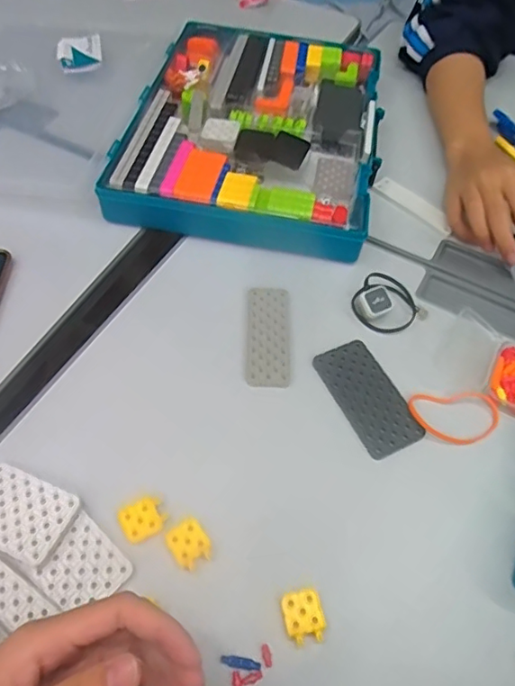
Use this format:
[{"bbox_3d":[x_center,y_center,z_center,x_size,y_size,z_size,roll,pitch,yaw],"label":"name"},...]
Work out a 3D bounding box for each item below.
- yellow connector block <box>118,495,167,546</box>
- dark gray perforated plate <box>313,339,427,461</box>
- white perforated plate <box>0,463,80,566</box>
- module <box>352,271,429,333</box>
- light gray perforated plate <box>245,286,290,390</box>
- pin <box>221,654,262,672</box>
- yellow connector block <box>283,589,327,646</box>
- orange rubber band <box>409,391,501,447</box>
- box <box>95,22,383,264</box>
[{"bbox_3d":[-0.080,0.123,0.377,0.029,0.004,0.027,-26,61,-20],"label":"yellow connector block"},{"bbox_3d":[0.091,0.043,0.445,0.053,0.004,0.101,-22,59,-17],"label":"dark gray perforated plate"},{"bbox_3d":[-0.164,0.116,0.371,0.070,0.009,0.049,21,57,11],"label":"white perforated plate"},{"bbox_3d":[0.117,-0.039,0.485,0.054,0.023,0.059,-34,64,-24],"label":"module"},{"bbox_3d":[0.010,-0.008,0.471,0.035,0.004,0.102,3,55,-1],"label":"light gray perforated plate"},{"bbox_3d":[-0.010,0.196,0.330,0.025,0.004,0.006,14,56,6],"label":"pin"},{"bbox_3d":[0.030,0.175,0.345,0.025,0.004,0.029,-9,56,-9],"label":"yellow connector block"},{"bbox_3d":[0.160,0.059,0.431,0.070,0.004,0.045,0,55,-4],"label":"orange rubber band"},{"bbox_3d":[0.003,-0.245,0.609,0.256,0.041,0.336,11,55,4],"label":"box"}]

